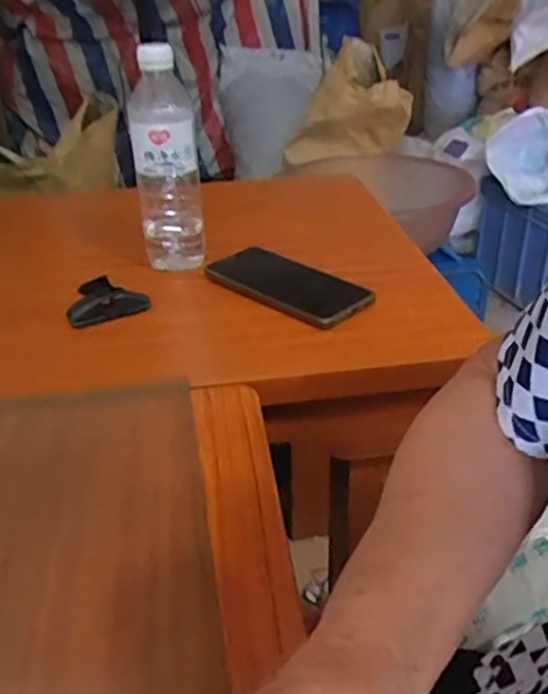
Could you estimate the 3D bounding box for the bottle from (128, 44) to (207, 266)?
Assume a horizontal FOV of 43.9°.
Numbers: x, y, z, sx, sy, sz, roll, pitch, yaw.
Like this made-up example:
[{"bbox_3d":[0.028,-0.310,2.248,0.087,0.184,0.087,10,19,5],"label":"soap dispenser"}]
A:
[{"bbox_3d":[-0.104,-0.176,0.667,0.063,0.205,0.053,-3,35,-6],"label":"bottle"}]

